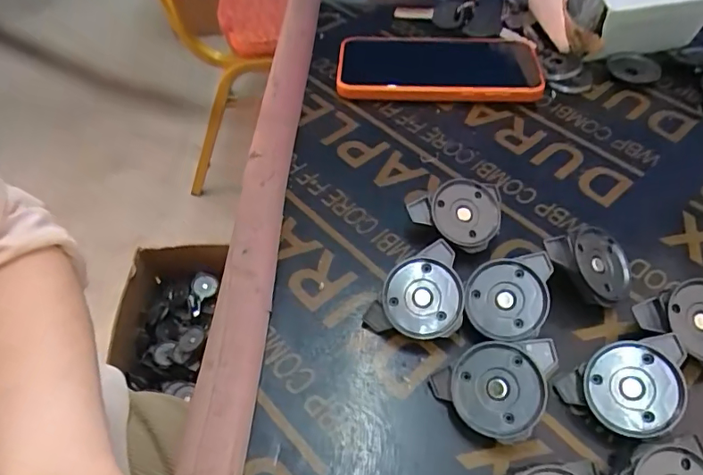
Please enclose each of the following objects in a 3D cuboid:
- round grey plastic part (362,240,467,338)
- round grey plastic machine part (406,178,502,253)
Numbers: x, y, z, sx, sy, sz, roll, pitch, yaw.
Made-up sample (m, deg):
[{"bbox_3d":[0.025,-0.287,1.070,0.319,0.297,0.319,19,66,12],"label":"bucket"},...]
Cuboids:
[{"bbox_3d":[0.037,0.028,0.282,0.048,0.018,0.052,12,84,9],"label":"round grey plastic part"},{"bbox_3d":[0.063,-0.015,0.318,0.053,0.020,0.044,5,78,1],"label":"round grey plastic machine part"}]

